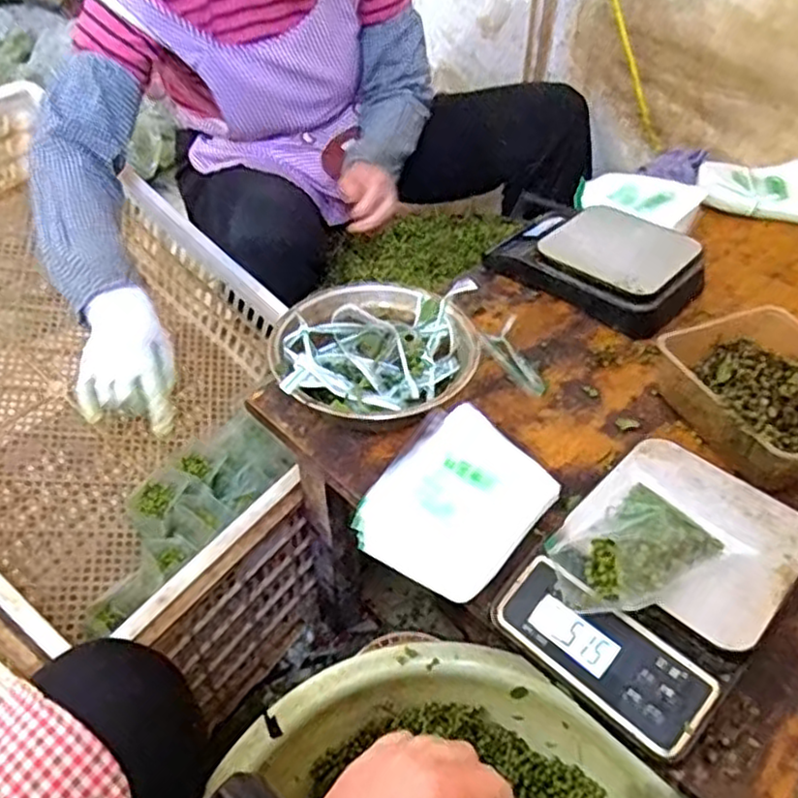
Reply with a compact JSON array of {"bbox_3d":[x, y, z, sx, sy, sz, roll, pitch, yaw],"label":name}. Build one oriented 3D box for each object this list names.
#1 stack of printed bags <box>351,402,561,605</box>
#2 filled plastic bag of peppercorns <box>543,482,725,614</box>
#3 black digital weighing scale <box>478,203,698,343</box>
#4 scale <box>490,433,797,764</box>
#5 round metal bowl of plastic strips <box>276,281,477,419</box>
[{"bbox_3d":[0.046,0.080,0.588,0.129,0.029,0.151,30,51,28],"label":"stack of printed bags"},{"bbox_3d":[0.161,0.101,0.486,0.111,0.043,0.069,-29,50,-27],"label":"filled plastic bag of peppercorns"},{"bbox_3d":[0.223,-0.163,0.819,0.225,0.056,0.149,30,51,28],"label":"black digital weighing scale"},{"bbox_3d":[0.189,0.129,0.516,0.147,0.056,0.208,33,53,30],"label":"scale"},{"bbox_3d":[-0.022,-0.040,0.684,0.182,0.075,0.181,0,44,0],"label":"round metal bowl of plastic strips"}]

